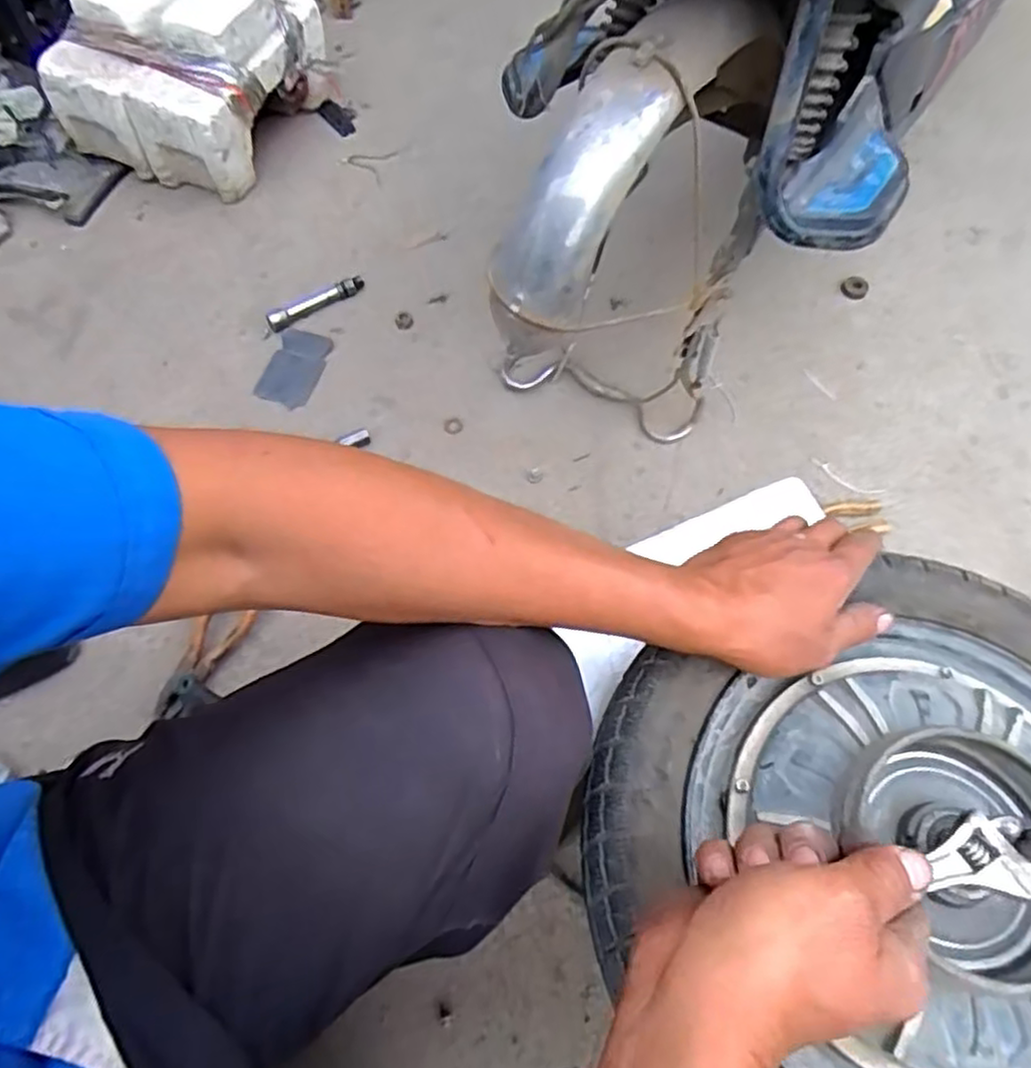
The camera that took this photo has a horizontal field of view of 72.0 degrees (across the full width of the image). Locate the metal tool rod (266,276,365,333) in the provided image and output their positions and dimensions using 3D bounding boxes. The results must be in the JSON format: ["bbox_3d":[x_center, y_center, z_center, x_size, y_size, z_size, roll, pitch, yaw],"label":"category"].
[{"bbox_3d":[-0.281,-0.327,1.008,0.148,0.021,0.029,-33,66,-15],"label":"metal tool rod"}]

